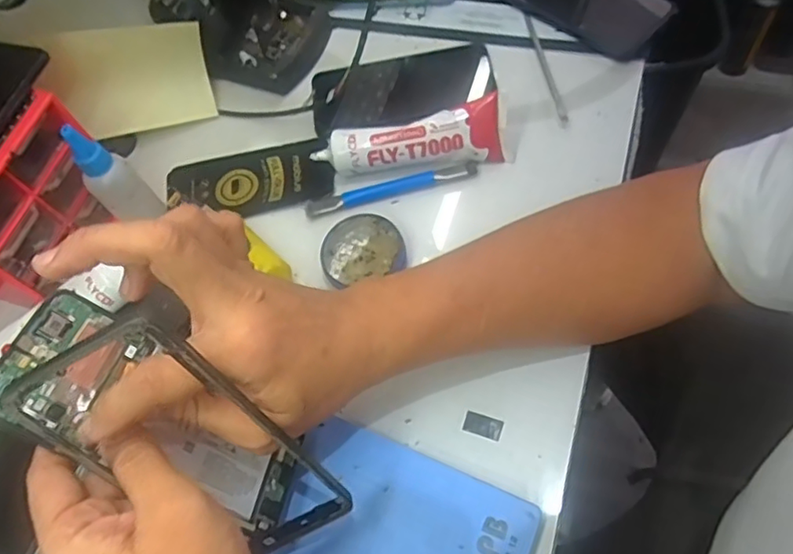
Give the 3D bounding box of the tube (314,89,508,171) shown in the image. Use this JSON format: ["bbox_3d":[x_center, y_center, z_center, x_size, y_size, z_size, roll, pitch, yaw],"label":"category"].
[{"bbox_3d":[0.012,-0.105,0.460,0.143,0.045,0.030,-11,62,3],"label":"tube"}]

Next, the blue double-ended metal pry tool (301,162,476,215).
[{"bbox_3d":[-0.004,-0.071,0.467,0.138,0.012,0.015,-14,62,1],"label":"blue double-ended metal pry tool"}]

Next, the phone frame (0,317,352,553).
[{"bbox_3d":[-0.092,0.088,0.279,0.076,0.167,0.006,-32,34,5],"label":"phone frame"}]

